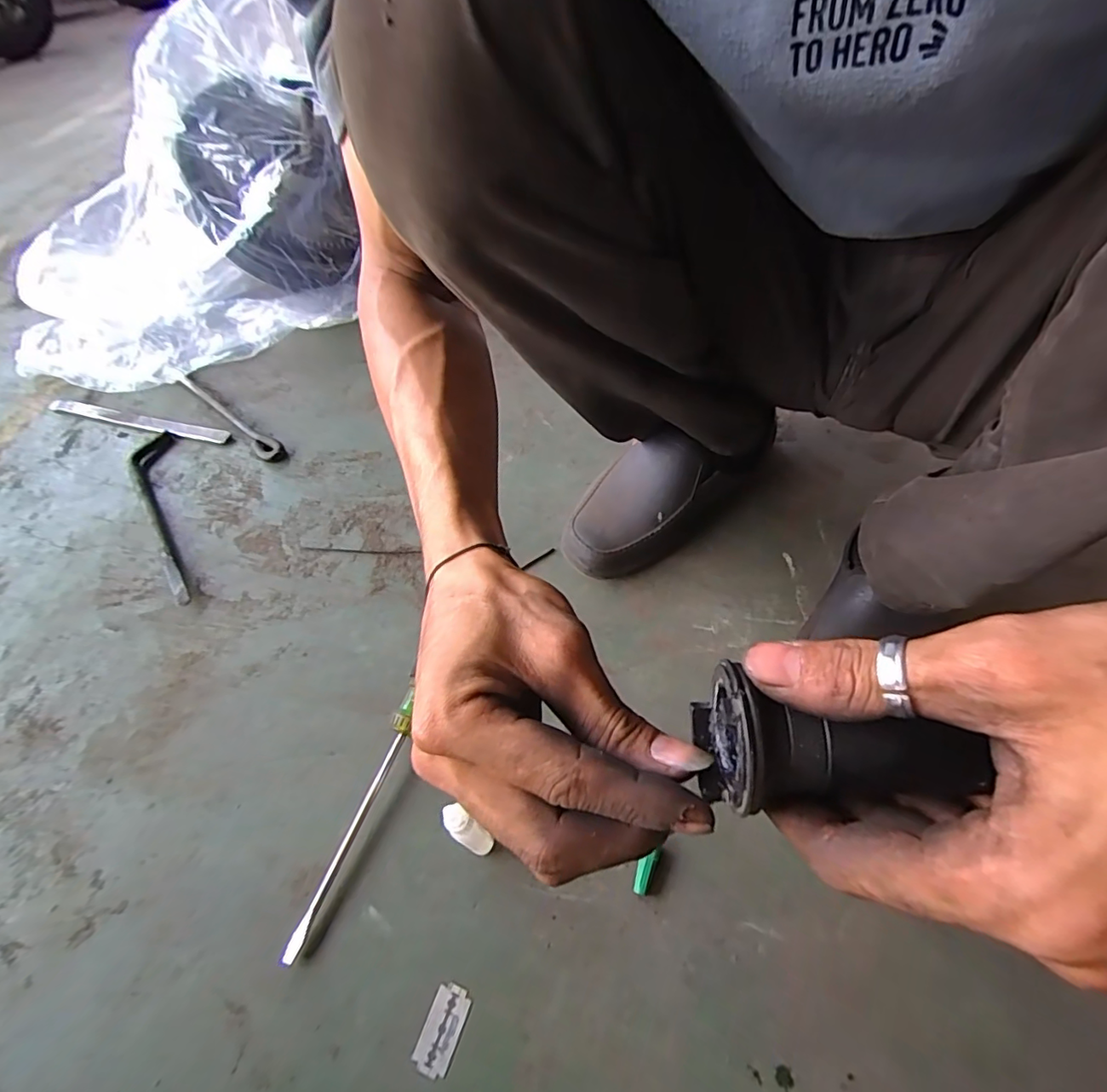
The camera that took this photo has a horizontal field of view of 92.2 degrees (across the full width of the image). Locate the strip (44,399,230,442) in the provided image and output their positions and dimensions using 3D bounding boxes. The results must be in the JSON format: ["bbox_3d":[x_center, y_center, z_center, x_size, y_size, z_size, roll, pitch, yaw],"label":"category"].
[{"bbox_3d":[-0.541,-0.162,0.686,0.285,0.008,0.027,12,56,13],"label":"strip"}]

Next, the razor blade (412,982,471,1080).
[{"bbox_3d":[-0.068,0.293,0.323,0.023,0.004,0.042,14,57,15],"label":"razor blade"}]

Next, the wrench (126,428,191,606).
[{"bbox_3d":[-0.433,-0.040,0.584,0.045,0.014,0.285,-27,57,-14],"label":"wrench"}]

